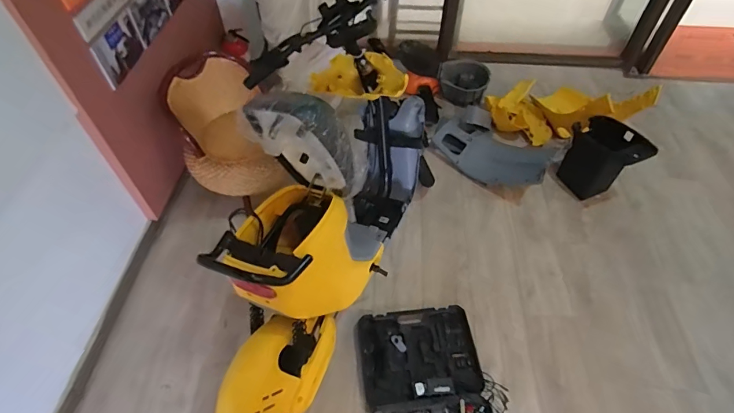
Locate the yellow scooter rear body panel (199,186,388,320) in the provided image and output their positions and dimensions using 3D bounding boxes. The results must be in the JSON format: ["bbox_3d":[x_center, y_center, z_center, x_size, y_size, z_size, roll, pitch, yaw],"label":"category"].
[{"bbox_3d":[-0.213,0.157,1.281,0.312,0.388,0.444,30,58,23],"label":"yellow scooter rear body panel"}]

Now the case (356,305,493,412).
[{"bbox_3d":[0.228,0.679,1.442,0.466,0.074,0.665,-6,51,-4],"label":"case"}]

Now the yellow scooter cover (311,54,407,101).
[{"bbox_3d":[-0.028,-0.428,1.387,0.346,0.159,0.131,10,52,9],"label":"yellow scooter cover"}]

